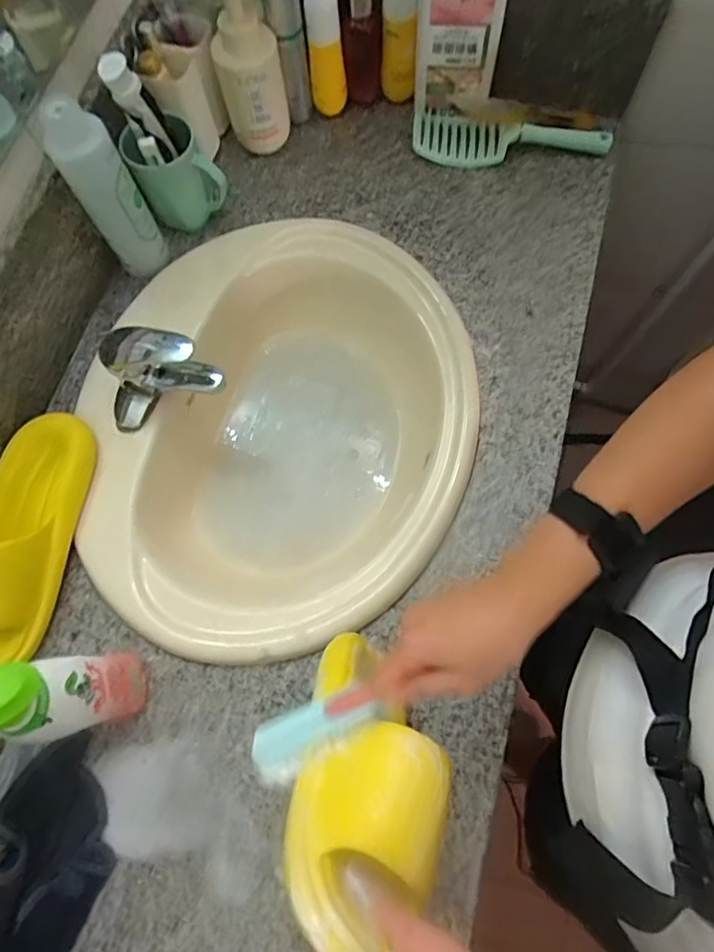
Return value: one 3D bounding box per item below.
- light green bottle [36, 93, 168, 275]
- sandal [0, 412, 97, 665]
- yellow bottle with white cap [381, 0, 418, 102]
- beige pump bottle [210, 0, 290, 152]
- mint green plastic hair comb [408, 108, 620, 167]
[{"bbox_3d":[-0.272,-0.308,0.624,0.063,0.207,0.044,-29,76,-7],"label":"light green bottle"},{"bbox_3d":[-0.345,0.060,0.566,0.097,0.077,0.276,13,74,4],"label":"sandal"},{"bbox_3d":[0.054,-0.557,0.719,0.045,0.148,0.038,0,74,1],"label":"yellow bottle with white cap"},{"bbox_3d":[-0.131,-0.490,0.686,0.078,0.201,0.056,-15,74,-3],"label":"beige pump bottle"},{"bbox_3d":[0.199,-0.427,0.730,0.254,0.041,0.064,8,74,3],"label":"mint green plastic hair comb"}]

